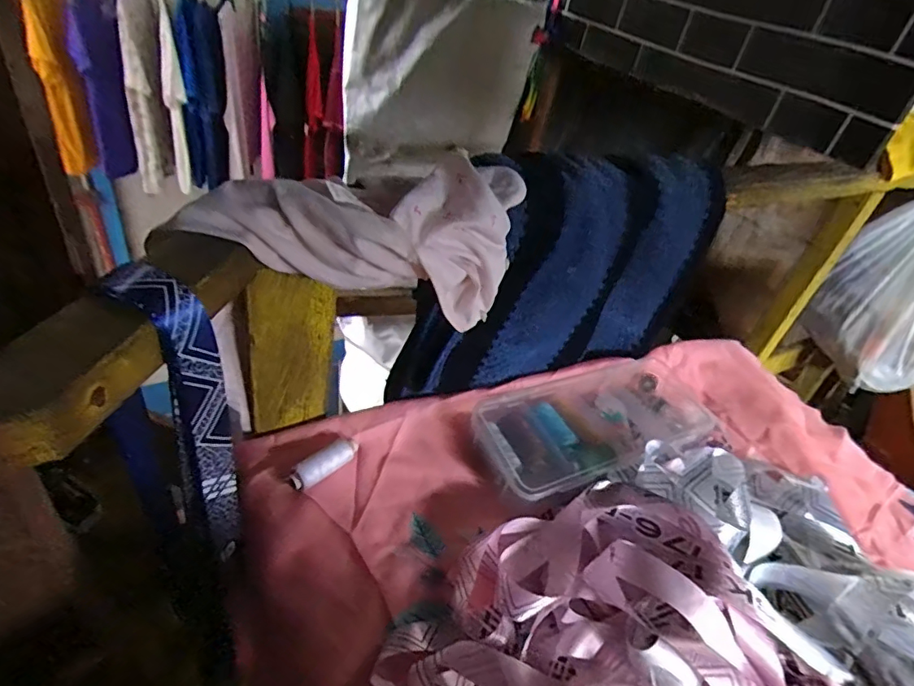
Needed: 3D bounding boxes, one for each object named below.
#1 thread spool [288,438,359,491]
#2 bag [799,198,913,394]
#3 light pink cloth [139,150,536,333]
[{"bbox_3d":[-0.111,0.098,0.440,0.021,0.017,0.064,38,46,26],"label":"thread spool"},{"bbox_3d":[0.918,-0.121,1.029,0.206,0.393,0.267,-4,43,-20],"label":"bag"},{"bbox_3d":[-0.064,-0.071,0.361,0.233,0.085,0.092,-3,43,-19],"label":"light pink cloth"}]

